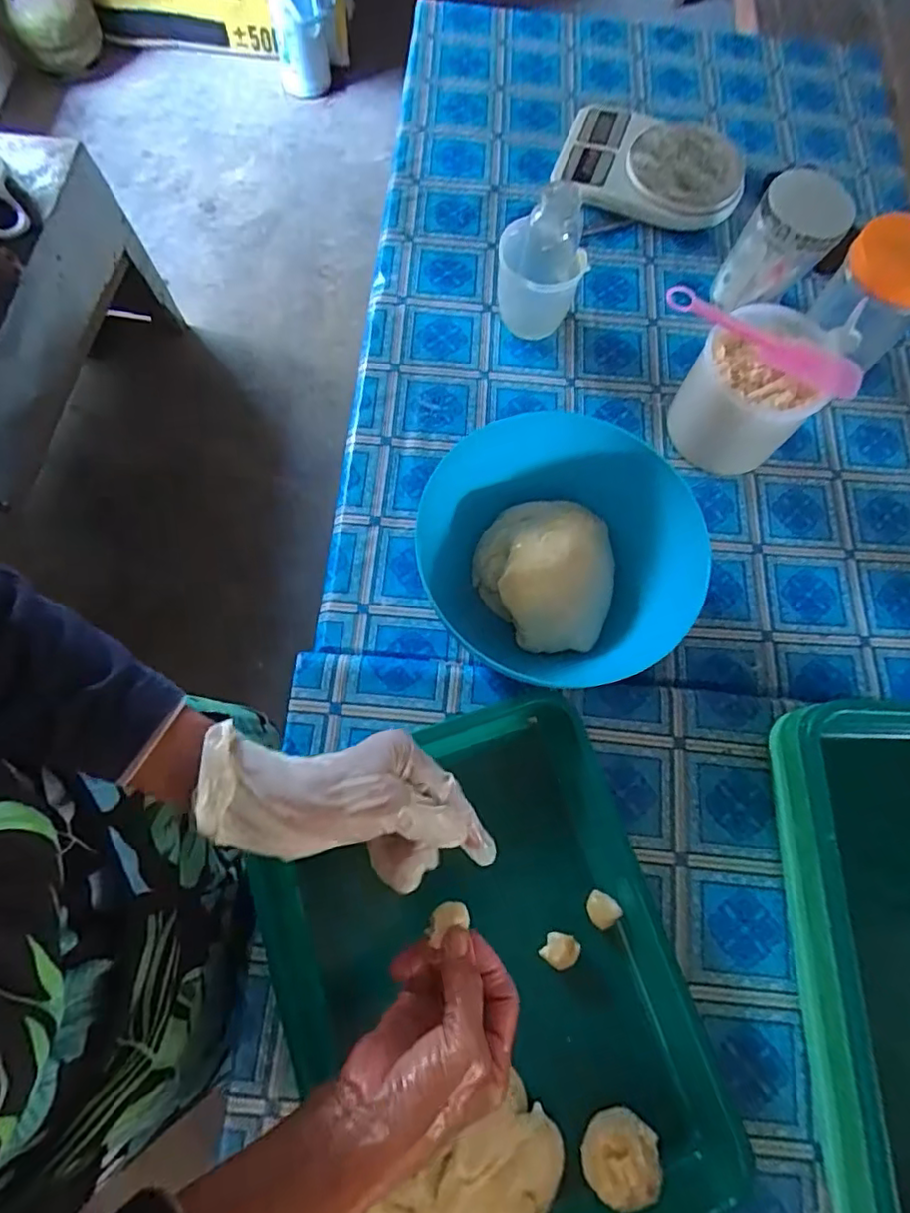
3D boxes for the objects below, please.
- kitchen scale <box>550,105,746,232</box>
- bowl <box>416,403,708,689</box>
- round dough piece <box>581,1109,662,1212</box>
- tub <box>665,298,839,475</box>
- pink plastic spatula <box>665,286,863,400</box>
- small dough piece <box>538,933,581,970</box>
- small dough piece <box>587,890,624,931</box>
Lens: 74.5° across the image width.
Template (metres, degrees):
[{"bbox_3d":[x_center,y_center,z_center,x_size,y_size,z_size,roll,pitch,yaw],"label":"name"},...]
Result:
[{"bbox_3d":[0.244,-0.548,0.756,0.222,0.049,0.151,11,70,2],"label":"kitchen scale"},{"bbox_3d":[0.099,-0.046,0.548,0.223,0.096,0.237,1,72,-2],"label":"bowl"},{"bbox_3d":[0.115,0.379,0.409,0.048,0.031,0.048,1,72,-2],"label":"round dough piece"},{"bbox_3d":[0.301,-0.216,0.617,0.120,0.111,0.137,35,74,9],"label":"tub"},{"bbox_3d":[0.288,-0.249,0.558,0.190,0.027,0.037,31,73,7],"label":"pink plastic spatula"},{"bbox_3d":[0.081,0.266,0.465,0.027,0.021,0.024,24,72,5],"label":"small dough piece"},{"bbox_3d":[0.116,0.241,0.475,0.027,0.015,0.024,42,75,10],"label":"small dough piece"}]

